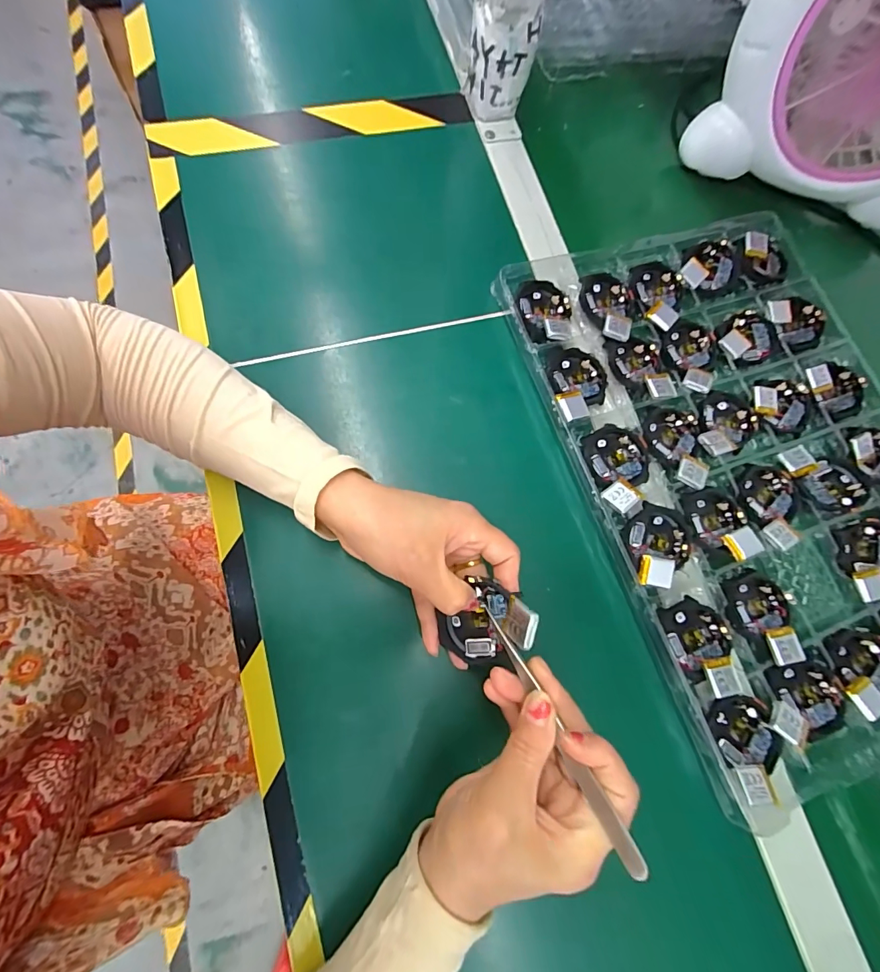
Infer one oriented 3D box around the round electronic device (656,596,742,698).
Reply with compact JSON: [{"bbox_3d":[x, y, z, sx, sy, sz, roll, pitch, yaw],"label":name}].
[{"bbox_3d":[0.184,0.111,0.300,0.039,0.021,0.061,-22,79,-12],"label":"round electronic device"}]

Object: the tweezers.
[{"bbox_3d":[0.056,0.118,0.213,0.008,0.006,0.127,-26,53,-8],"label":"tweezers"}]

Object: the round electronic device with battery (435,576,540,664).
[{"bbox_3d":[0.027,0.082,0.246,0.053,0.022,0.053,-6,76,27],"label":"round electronic device with battery"}]

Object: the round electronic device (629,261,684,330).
[{"bbox_3d":[0.192,-0.170,0.380,0.048,0.016,0.066,25,74,0],"label":"round electronic device"}]

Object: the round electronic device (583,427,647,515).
[{"bbox_3d":[0.138,-0.015,0.324,0.045,0.018,0.067,-6,77,-8],"label":"round electronic device"}]

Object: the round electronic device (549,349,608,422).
[{"bbox_3d":[0.112,-0.082,0.339,0.047,0.019,0.067,-1,76,-7],"label":"round electronic device"}]

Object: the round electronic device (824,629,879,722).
[{"bbox_3d":[0.311,0.137,0.310,0.046,0.018,0.059,21,74,-1],"label":"round electronic device"}]

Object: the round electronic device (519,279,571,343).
[{"bbox_3d":[0.088,-0.146,0.356,0.044,0.018,0.057,11,75,-4],"label":"round electronic device"}]

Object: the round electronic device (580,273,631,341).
[{"bbox_3d":[0.142,-0.155,0.364,0.043,0.013,0.065,16,75,-2],"label":"round electronic device"}]

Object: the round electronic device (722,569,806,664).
[{"bbox_3d":[0.238,0.096,0.312,0.045,0.015,0.063,-13,78,-10],"label":"round electronic device"}]

